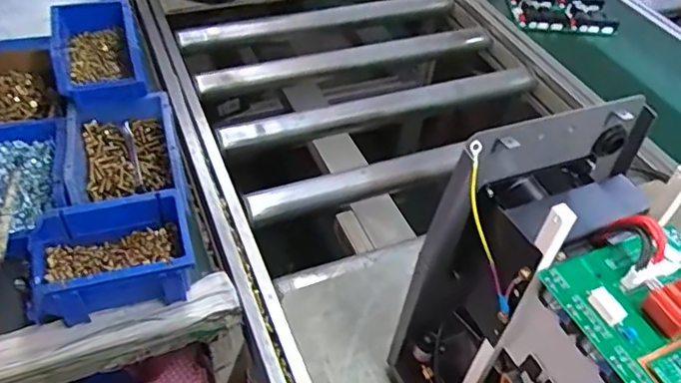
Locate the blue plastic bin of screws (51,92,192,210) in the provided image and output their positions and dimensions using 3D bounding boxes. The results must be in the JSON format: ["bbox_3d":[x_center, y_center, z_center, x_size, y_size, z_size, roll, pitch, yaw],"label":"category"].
[{"bbox_3d":[-0.258,-0.037,0.685,0.126,0.057,0.178,-10,48,-15],"label":"blue plastic bin of screws"}]

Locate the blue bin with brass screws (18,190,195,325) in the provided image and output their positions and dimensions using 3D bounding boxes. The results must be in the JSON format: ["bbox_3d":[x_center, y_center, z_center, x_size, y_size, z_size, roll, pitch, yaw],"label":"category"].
[{"bbox_3d":[-0.240,0.071,0.596,0.163,0.074,0.108,-8,47,-14],"label":"blue bin with brass screws"}]

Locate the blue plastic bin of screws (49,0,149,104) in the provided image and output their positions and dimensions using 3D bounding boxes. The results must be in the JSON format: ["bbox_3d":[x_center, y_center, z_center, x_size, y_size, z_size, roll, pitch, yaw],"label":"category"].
[{"bbox_3d":[-0.318,-0.184,0.746,0.105,0.061,0.168,-14,49,-18],"label":"blue plastic bin of screws"}]

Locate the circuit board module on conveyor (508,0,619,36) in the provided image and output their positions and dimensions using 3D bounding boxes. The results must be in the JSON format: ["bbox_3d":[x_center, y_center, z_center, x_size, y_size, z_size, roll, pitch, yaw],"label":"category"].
[{"bbox_3d":[0.450,-0.386,1.181,0.197,0.021,0.174,3,46,-3],"label":"circuit board module on conveyor"}]

